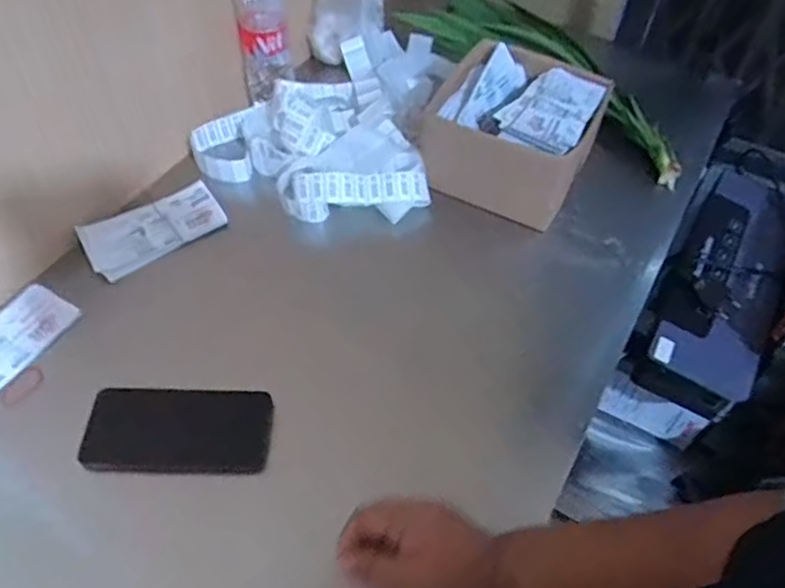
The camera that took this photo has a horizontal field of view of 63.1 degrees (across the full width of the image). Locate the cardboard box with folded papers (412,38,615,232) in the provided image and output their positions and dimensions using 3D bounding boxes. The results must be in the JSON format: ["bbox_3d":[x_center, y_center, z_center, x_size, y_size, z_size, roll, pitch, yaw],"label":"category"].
[{"bbox_3d":[0.149,-0.213,0.802,0.191,0.111,0.201,22,55,14],"label":"cardboard box with folded papers"}]

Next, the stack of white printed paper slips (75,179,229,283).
[{"bbox_3d":[-0.279,-0.079,0.748,0.156,0.015,0.085,-33,60,-24],"label":"stack of white printed paper slips"}]

